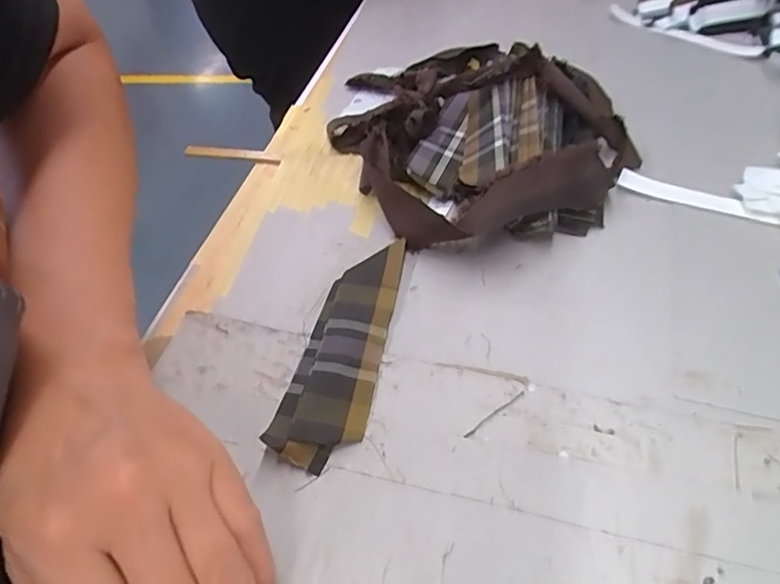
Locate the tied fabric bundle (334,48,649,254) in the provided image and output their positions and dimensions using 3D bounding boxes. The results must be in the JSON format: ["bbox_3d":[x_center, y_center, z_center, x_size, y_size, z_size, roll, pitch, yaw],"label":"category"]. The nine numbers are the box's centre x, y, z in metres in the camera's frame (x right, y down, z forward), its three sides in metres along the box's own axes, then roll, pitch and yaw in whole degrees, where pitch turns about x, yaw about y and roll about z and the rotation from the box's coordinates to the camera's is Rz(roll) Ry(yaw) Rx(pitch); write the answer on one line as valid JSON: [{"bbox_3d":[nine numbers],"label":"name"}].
[{"bbox_3d":[0.059,-0.126,0.395,0.186,0.048,0.234,-18,49,-11],"label":"tied fabric bundle"}]

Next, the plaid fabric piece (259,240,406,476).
[{"bbox_3d":[-0.022,0.024,0.287,0.042,0.011,0.140,9,50,13],"label":"plaid fabric piece"}]

